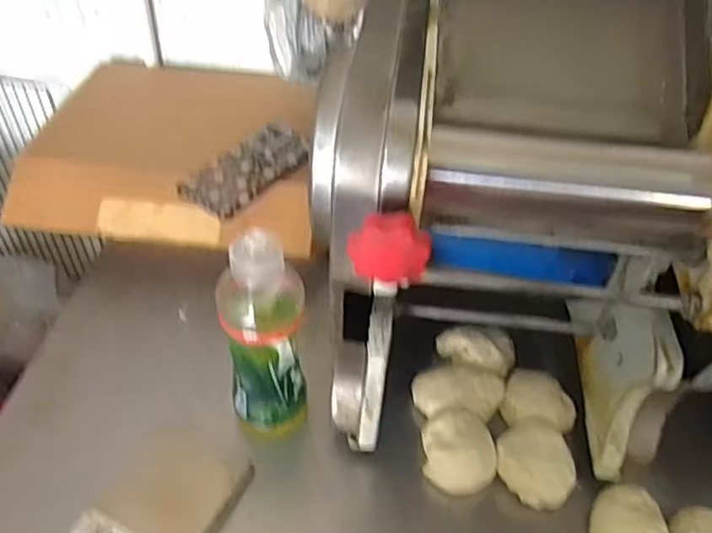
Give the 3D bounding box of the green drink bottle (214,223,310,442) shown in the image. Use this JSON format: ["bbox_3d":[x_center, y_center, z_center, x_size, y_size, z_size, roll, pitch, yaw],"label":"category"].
[{"bbox_3d":[-0.079,0.062,0.542,0.070,0.223,0.066,-5,46,-8],"label":"green drink bottle"}]

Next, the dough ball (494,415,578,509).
[{"bbox_3d":[0.164,0.175,0.569,0.067,0.041,0.076,1,46,-3],"label":"dough ball"}]

